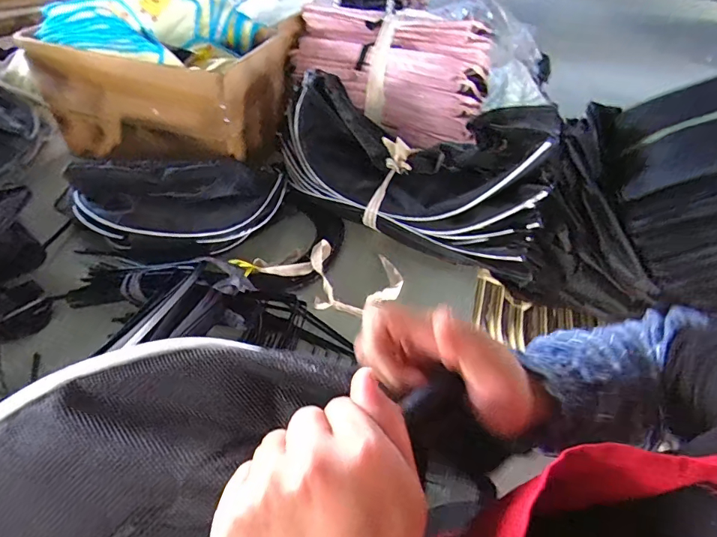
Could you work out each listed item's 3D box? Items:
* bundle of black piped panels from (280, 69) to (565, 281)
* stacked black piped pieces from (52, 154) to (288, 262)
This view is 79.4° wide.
[{"bbox_3d":[0.090,-0.229,0.966,0.656,0.282,0.203,20,46,14],"label":"bundle of black piped panels"},{"bbox_3d":[-0.370,-0.123,0.914,0.455,0.172,0.136,-8,46,-14],"label":"stacked black piped pieces"}]

